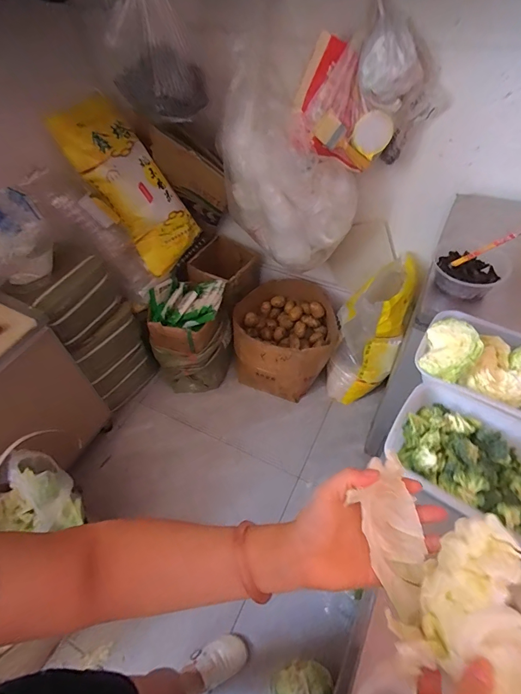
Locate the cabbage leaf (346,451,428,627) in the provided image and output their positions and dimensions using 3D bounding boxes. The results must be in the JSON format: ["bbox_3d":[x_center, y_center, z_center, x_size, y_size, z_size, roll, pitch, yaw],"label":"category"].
[{"bbox_3d":[0.132,0.186,0.367,0.061,0.048,0.143,-4,68,0],"label":"cabbage leaf"}]

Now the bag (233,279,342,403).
[{"bbox_3d":[0.110,-0.045,1.725,0.486,0.255,0.487,17,54,17],"label":"bag"}]

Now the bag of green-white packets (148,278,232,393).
[{"bbox_3d":[-0.311,-0.049,1.698,0.340,0.420,0.345,-5,51,0],"label":"bag of green-white packets"}]

